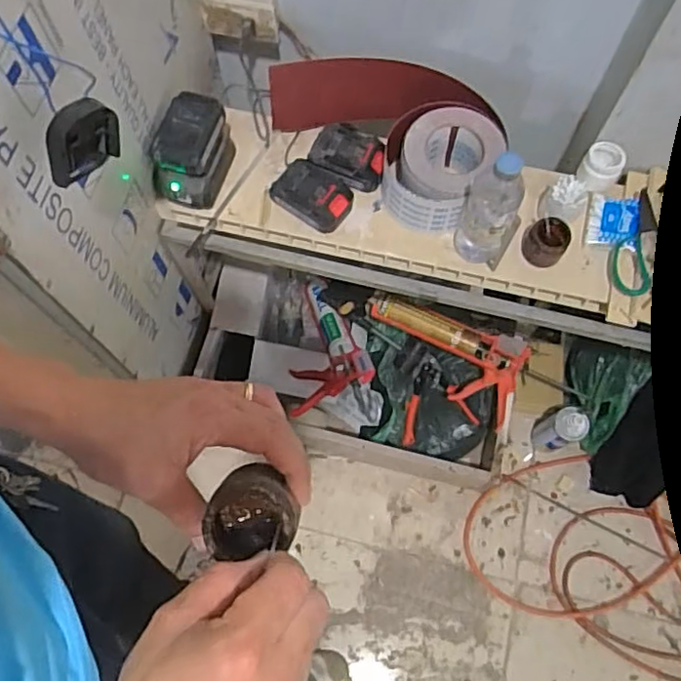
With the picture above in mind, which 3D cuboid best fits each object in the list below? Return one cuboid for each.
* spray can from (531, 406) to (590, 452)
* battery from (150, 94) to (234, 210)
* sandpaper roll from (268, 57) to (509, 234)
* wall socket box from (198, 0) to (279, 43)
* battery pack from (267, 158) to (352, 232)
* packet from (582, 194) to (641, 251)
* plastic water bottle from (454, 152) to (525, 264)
[{"bbox_3d":[0.444,0.181,1.269,0.067,0.155,0.069,0,69,0],"label":"spray can"},{"bbox_3d":[-0.221,-0.280,0.933,0.081,0.106,0.134,18,70,7],"label":"battery"},{"bbox_3d":[0.071,-0.320,0.952,0.348,0.119,0.191,36,73,13],"label":"sandpaper roll"},{"bbox_3d":[-0.156,-0.513,0.983,0.118,0.074,0.046,7,69,3],"label":"wall socket box"},{"bbox_3d":[-0.043,-0.223,0.938,0.121,0.047,0.082,30,72,11],"label":"battery pack"},{"bbox_3d":[0.400,-0.172,0.922,0.074,0.009,0.080,11,87,13],"label":"packet"},{"bbox_3d":[0.201,-0.173,0.841,0.073,0.213,0.064,25,71,9],"label":"plastic water bottle"}]

